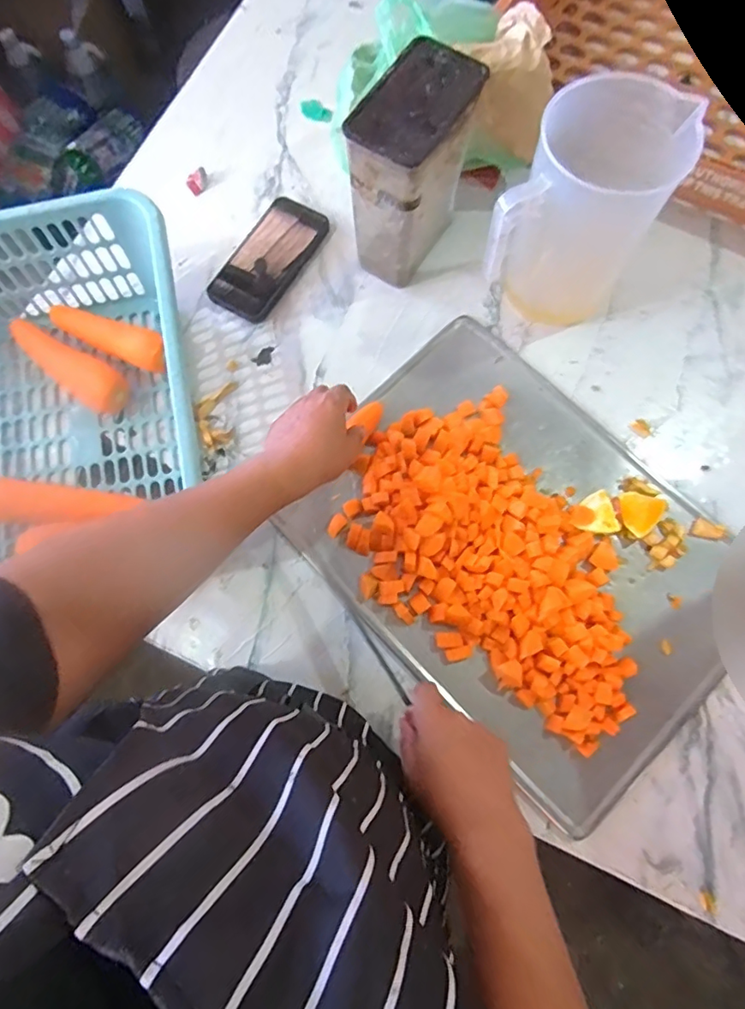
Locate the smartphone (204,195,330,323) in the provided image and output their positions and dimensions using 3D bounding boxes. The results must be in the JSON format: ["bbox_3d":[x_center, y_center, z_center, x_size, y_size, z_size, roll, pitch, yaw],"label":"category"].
[{"bbox_3d":[-0.129,-0.308,0.663,0.083,0.011,0.172,30,77,10],"label":"smartphone"}]

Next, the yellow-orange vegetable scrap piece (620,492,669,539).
[{"bbox_3d":[0.280,0.006,0.554,0.044,0.007,0.044,43,79,13],"label":"yellow-orange vegetable scrap piece"}]

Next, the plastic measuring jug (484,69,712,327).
[{"bbox_3d":[0.205,-0.280,0.537,0.130,0.216,0.142,0,75,2],"label":"plastic measuring jug"}]

